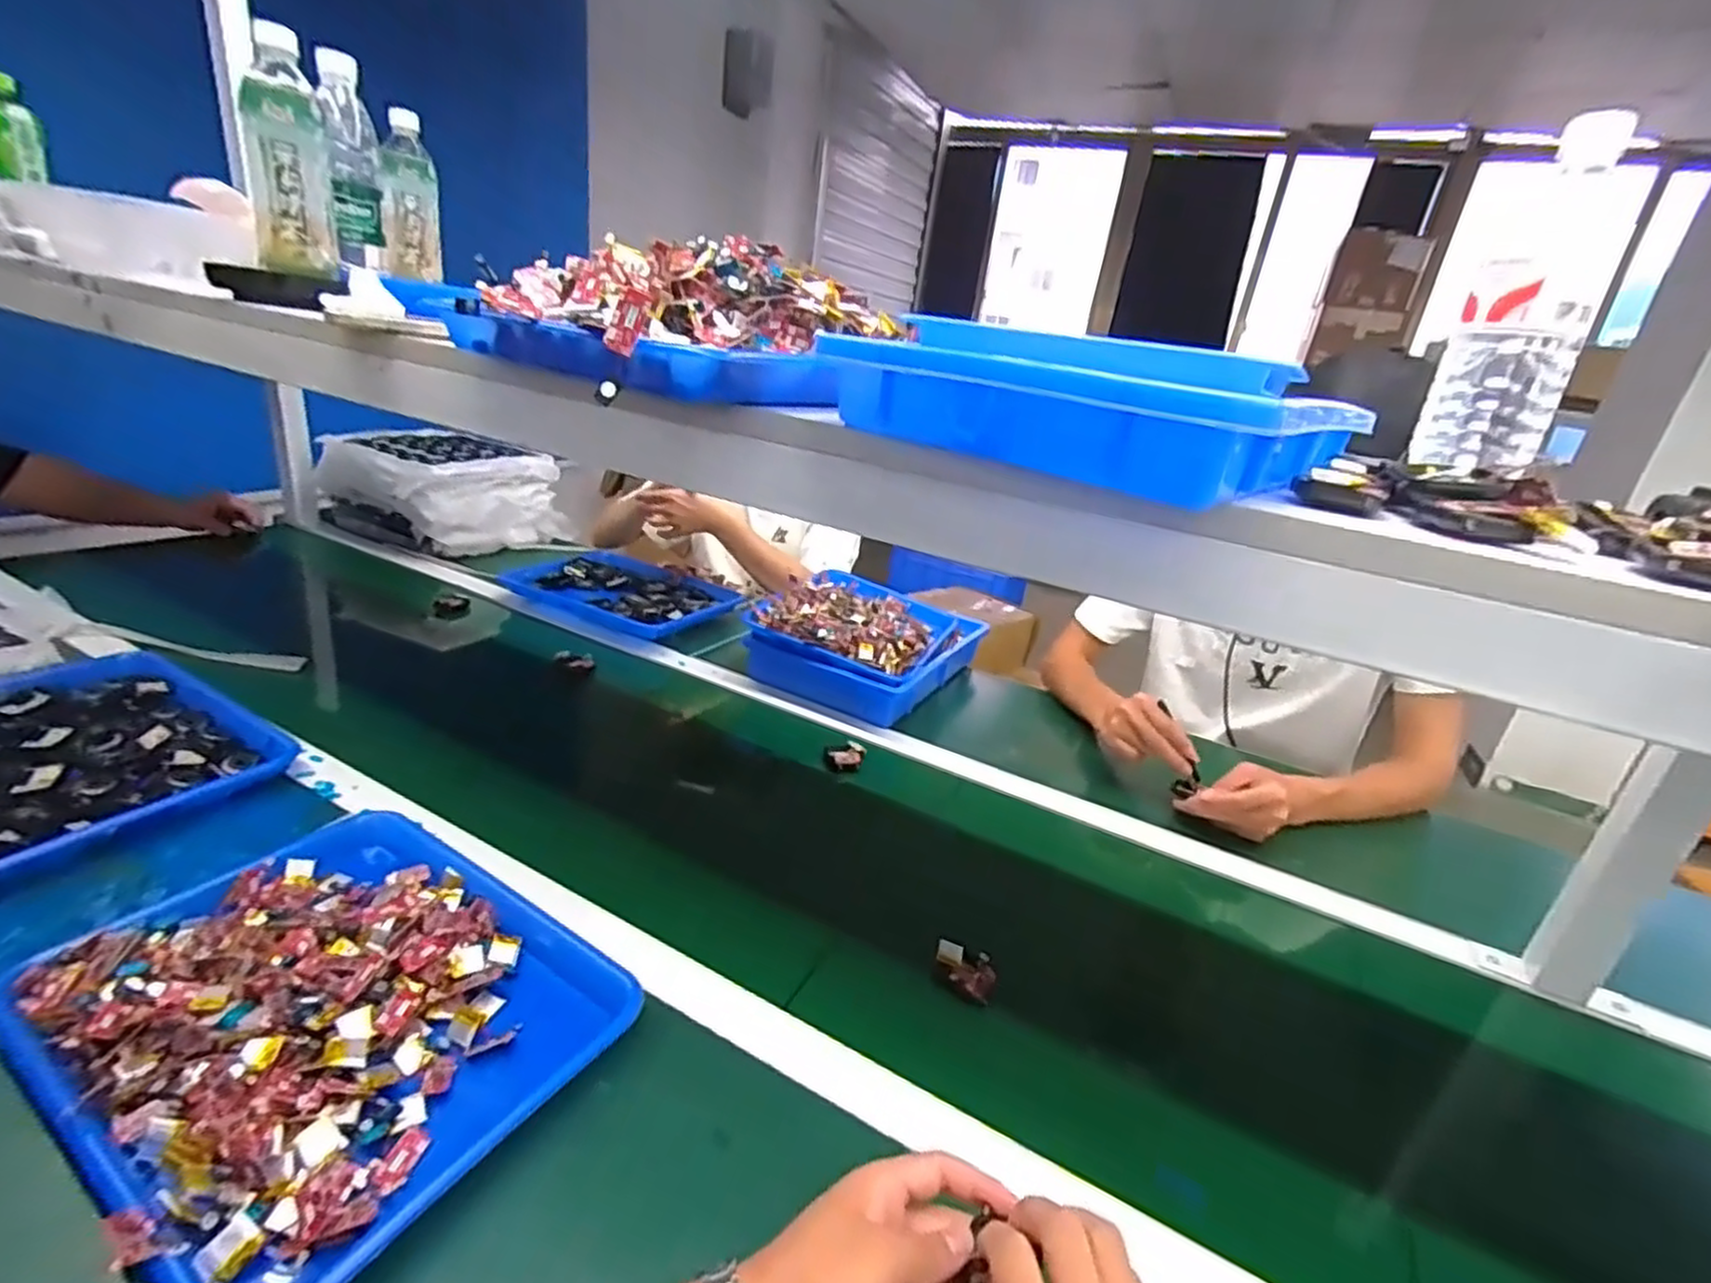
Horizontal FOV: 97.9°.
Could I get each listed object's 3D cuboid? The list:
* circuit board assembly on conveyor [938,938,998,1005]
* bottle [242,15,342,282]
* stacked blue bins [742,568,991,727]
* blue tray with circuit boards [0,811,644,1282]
[{"bbox_3d":[0.088,0.264,0.599,0.048,0.015,0.037,15,23,18],"label":"circuit board assembly on conveyor"},{"bbox_3d":[-0.487,-0.413,0.639,0.060,0.175,0.051,-9,28,-36],"label":"bottle"},{"bbox_3d":[0.020,-0.009,1.074,0.245,0.088,0.312,17,24,23],"label":"stacked blue bins"},{"bbox_3d":[-0.333,0.229,0.483,0.327,0.034,0.255,21,25,29],"label":"blue tray with circuit boards"}]

